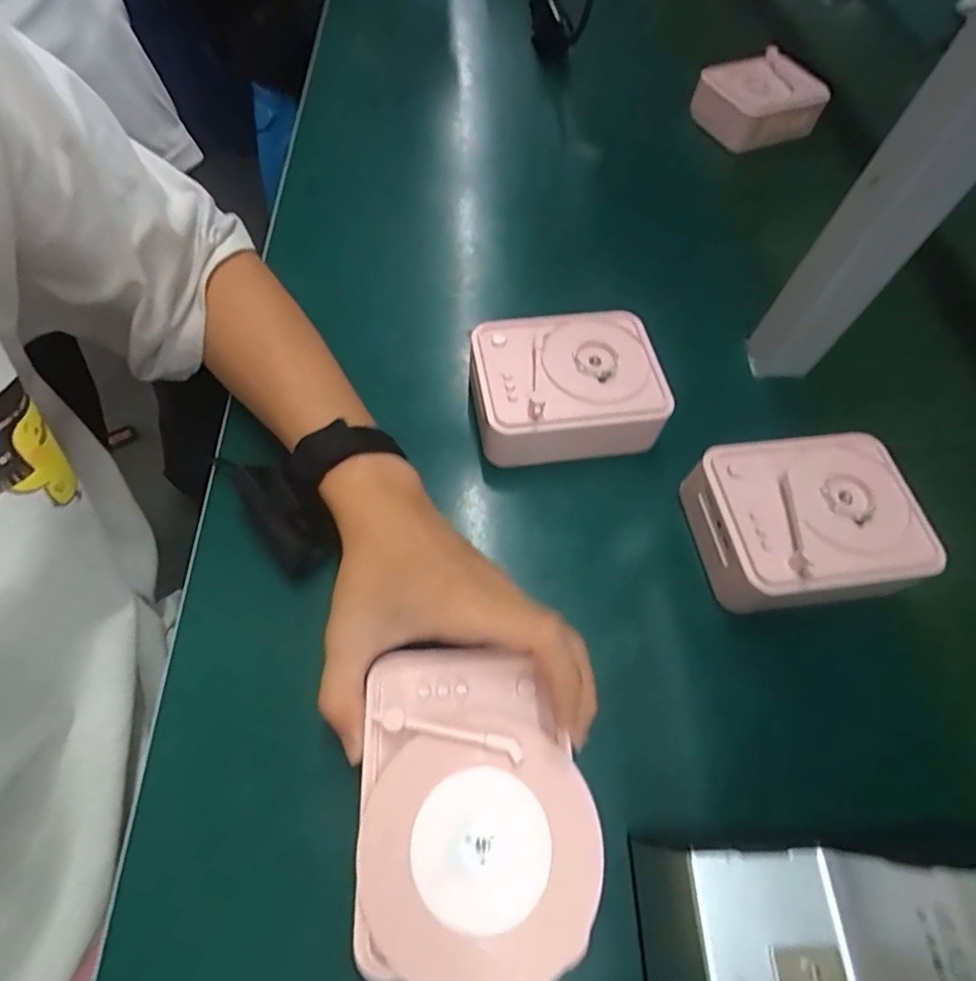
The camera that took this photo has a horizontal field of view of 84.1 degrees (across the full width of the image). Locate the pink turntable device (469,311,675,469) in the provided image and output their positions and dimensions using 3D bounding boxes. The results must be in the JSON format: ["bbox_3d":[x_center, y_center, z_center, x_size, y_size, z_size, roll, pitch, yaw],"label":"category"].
[{"bbox_3d":[0.053,-0.075,0.378,0.127,0.044,0.096,-6,61,-8],"label":"pink turntable device"}]

